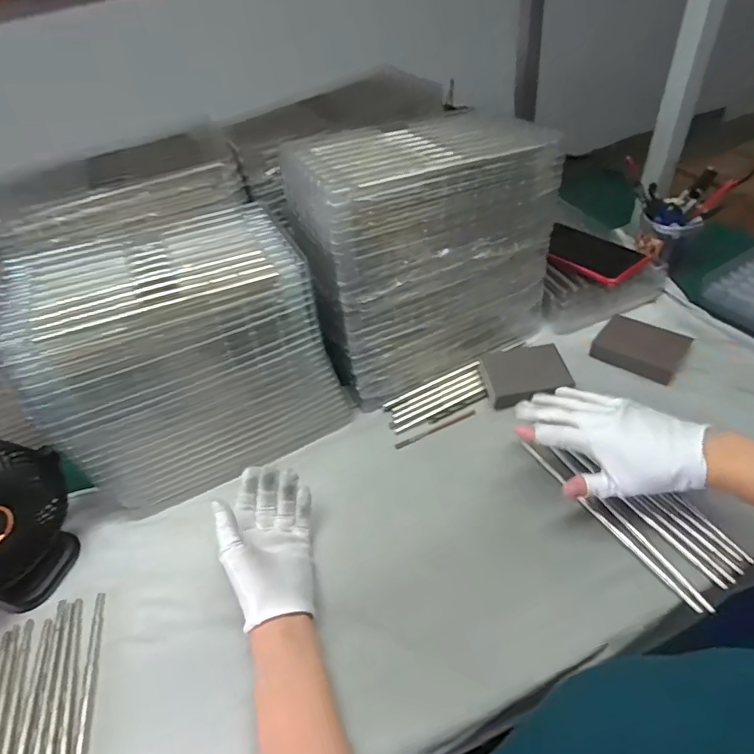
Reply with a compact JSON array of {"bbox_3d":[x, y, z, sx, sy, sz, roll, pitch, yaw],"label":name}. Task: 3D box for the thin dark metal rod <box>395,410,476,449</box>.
[{"bbox_3d":[0.072,0.064,0.570,0.108,0.008,0.008,-23,47,-11],"label":"thin dark metal rod"}]

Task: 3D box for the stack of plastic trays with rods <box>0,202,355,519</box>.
[{"bbox_3d":[-0.216,-0.032,0.542,0.276,0.233,0.198,-24,48,-14],"label":"stack of plastic trays with rods"}]

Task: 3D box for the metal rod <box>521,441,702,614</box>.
[{"bbox_3d":[0.217,0.135,0.453,0.007,0.007,0.205,-26,48,-17],"label":"metal rod"}]

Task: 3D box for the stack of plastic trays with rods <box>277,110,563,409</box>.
[{"bbox_3d":[0.054,-0.163,0.587,0.279,0.256,0.196,-23,47,-12],"label":"stack of plastic trays with rods"}]

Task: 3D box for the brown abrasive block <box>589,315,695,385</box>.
[{"bbox_3d":[0.327,-0.037,0.579,0.095,0.029,0.066,32,60,33],"label":"brown abrasive block"}]

